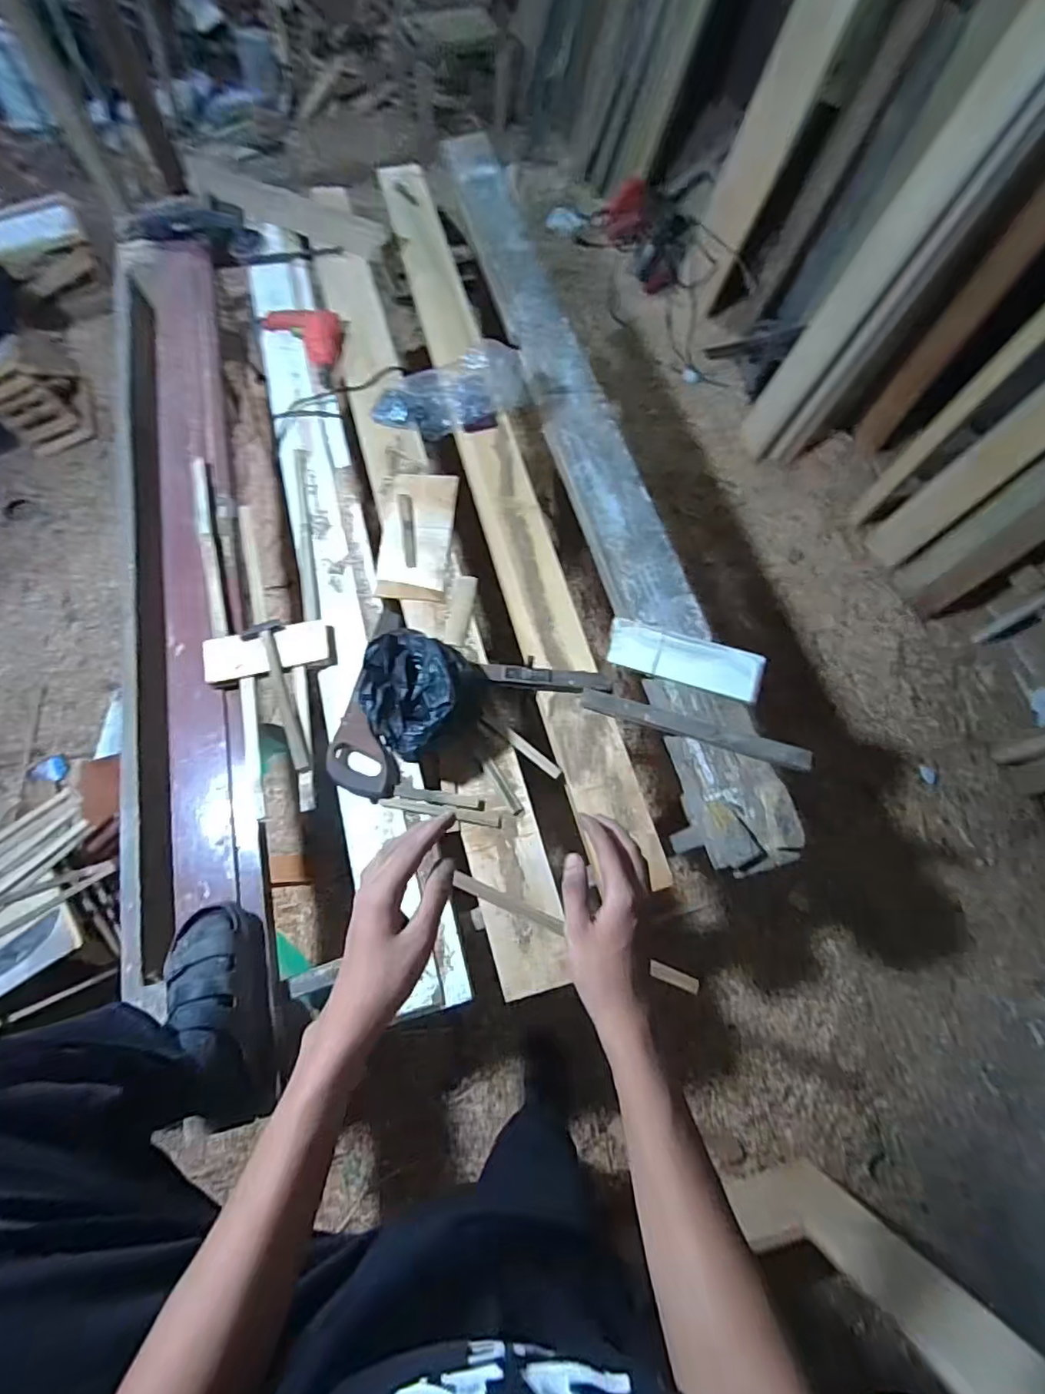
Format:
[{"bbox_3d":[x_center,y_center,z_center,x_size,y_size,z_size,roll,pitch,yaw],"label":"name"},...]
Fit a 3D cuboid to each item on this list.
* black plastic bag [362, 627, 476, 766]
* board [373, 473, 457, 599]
[{"bbox_3d":[-0.185,-0.007,0.965,0.178,0.124,0.180,30,70,9],"label":"black plastic bag"},{"bbox_3d":[-0.204,-0.319,1.152,0.132,0.017,0.286,4,69,-1],"label":"board"}]

